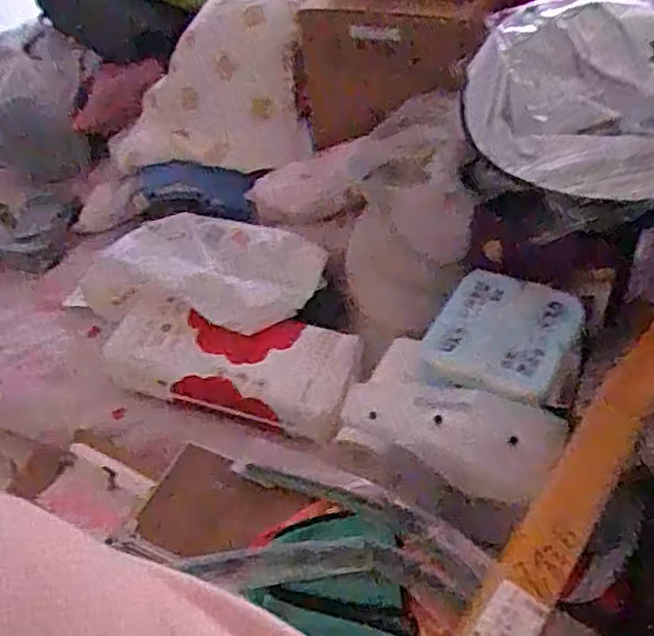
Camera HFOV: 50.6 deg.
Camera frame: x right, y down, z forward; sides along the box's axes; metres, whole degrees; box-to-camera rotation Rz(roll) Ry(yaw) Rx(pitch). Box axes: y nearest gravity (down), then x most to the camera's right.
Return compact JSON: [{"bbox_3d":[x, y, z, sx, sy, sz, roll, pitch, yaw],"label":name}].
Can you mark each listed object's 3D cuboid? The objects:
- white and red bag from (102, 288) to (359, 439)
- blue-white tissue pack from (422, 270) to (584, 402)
[{"bbox_3d":[-0.159,0.079,1.203,0.424,0.099,0.194,7,48,14],"label":"white and red bag"},{"bbox_3d":[0.258,0.019,1.020,0.200,0.030,0.221,15,50,20],"label":"blue-white tissue pack"}]

